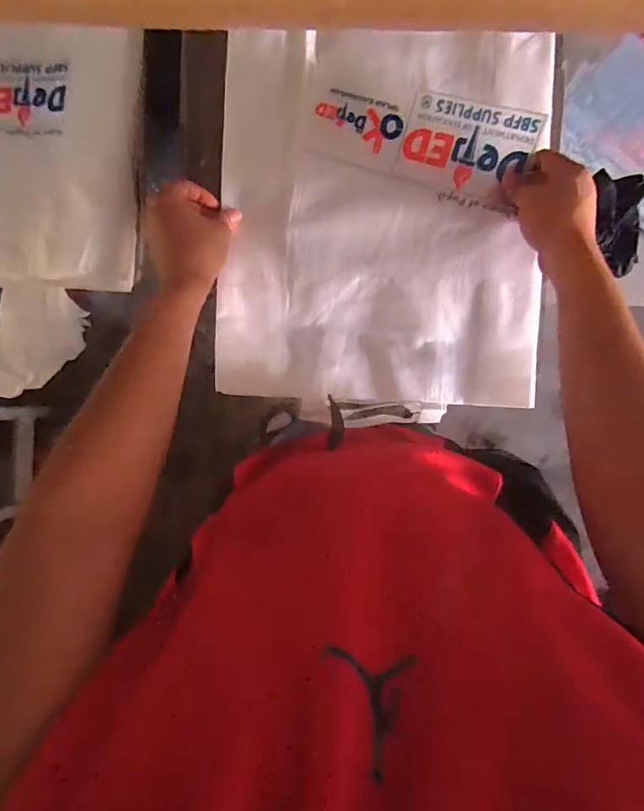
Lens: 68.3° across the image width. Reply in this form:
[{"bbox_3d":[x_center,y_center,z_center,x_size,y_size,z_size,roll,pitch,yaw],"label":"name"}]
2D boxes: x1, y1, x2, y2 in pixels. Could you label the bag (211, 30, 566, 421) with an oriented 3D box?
[{"bbox_3d":[0.062,-0.194,0.505,0.341,0.047,0.390,4,91,2],"label":"bag"}]

